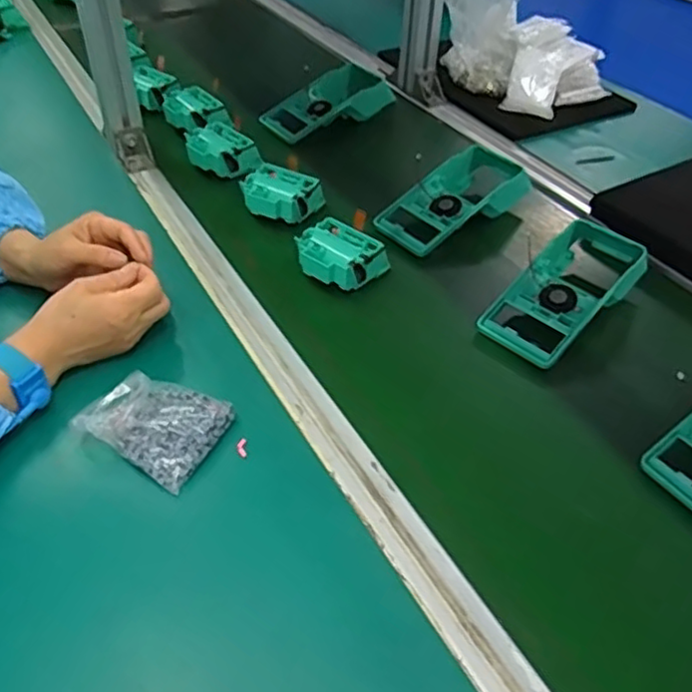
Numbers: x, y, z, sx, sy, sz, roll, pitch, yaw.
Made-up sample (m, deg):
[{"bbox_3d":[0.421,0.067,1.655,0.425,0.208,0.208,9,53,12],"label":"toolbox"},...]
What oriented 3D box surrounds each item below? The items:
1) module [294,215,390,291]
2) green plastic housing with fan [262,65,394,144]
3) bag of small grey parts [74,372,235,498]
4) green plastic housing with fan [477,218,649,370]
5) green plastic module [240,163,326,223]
[{"bbox_3d":[-0.008,-0.088,0.667,0.079,0.039,0.071,24,47,22],"label":"module"},{"bbox_3d":[-0.029,-0.343,0.925,0.191,0.045,0.090,-25,55,-30],"label":"green plastic housing with fan"},{"bbox_3d":[-0.151,0.057,0.518,0.107,0.025,0.078,26,48,15],"label":"bag of small grey parts"},{"bbox_3d":[0.215,-0.053,0.643,0.090,0.049,0.182,33,51,29],"label":"green plastic housing with fan"},{"bbox_3d":[-0.074,-0.168,0.749,0.082,0.039,0.063,20,46,19],"label":"green plastic module"}]

